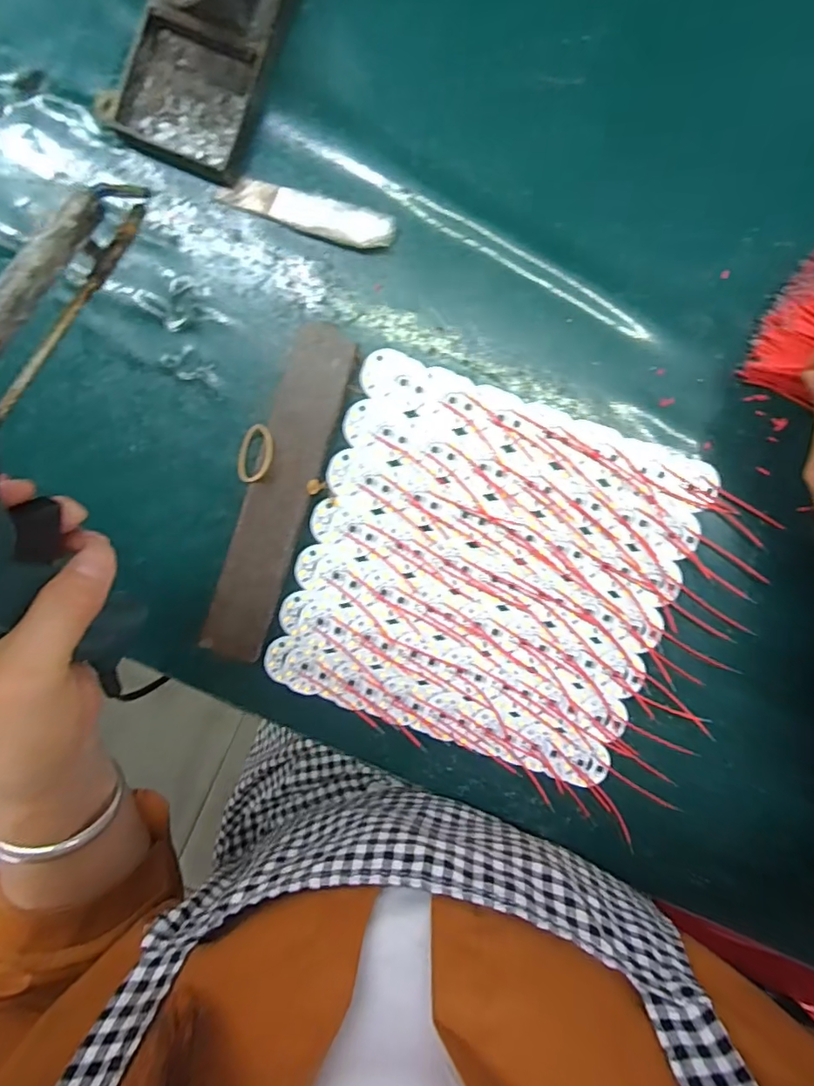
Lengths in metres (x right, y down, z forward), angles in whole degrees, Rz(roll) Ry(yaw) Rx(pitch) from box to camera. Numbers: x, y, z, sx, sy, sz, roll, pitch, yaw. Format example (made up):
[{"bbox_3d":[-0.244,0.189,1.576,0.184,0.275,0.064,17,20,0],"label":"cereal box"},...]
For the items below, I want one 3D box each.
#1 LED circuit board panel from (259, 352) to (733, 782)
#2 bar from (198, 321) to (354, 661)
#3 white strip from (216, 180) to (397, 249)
[{"bbox_3d":[0.050,0.021,0.342,0.220,0.004,0.210,19,95,-1],"label":"LED circuit board panel"},{"bbox_3d":[-0.075,-0.028,0.332,0.035,0.017,0.198,19,95,-1],"label":"bar"},{"bbox_3d":[-0.057,-0.190,0.320,0.102,0.008,0.021,18,96,-1],"label":"white strip"}]

